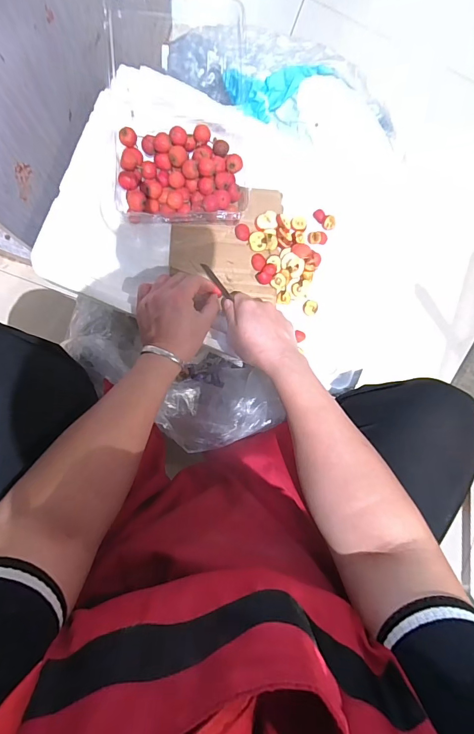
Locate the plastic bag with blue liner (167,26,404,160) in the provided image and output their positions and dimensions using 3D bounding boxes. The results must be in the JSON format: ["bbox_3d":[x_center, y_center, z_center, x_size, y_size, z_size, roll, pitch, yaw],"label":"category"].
[{"bbox_3d":[0.075,-0.405,0.545,0.333,0.050,0.129,14,89,-7],"label":"plastic bag with blue liner"}]

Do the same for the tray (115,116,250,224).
[{"bbox_3d":[-0.069,-0.262,0.495,0.164,0.043,0.142,1,91,-7],"label":"tray"}]

